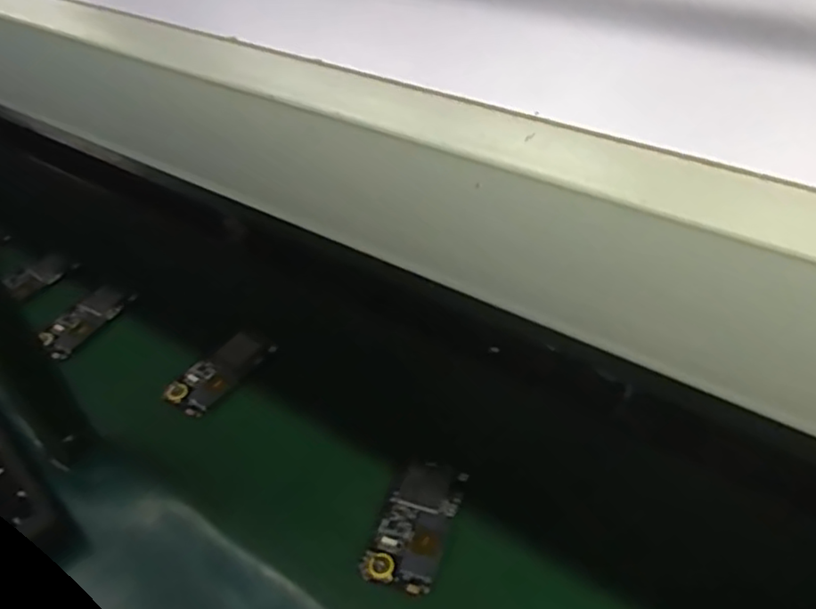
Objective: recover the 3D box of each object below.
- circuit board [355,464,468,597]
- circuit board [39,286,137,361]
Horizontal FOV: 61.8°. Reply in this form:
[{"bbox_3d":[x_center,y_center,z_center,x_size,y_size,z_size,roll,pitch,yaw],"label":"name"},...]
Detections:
[{"bbox_3d":[0.009,0.195,0.611,0.062,0.008,0.119,15,47,18],"label":"circuit board"},{"bbox_3d":[-0.403,0.017,0.850,0.056,0.012,0.115,31,58,20],"label":"circuit board"}]

